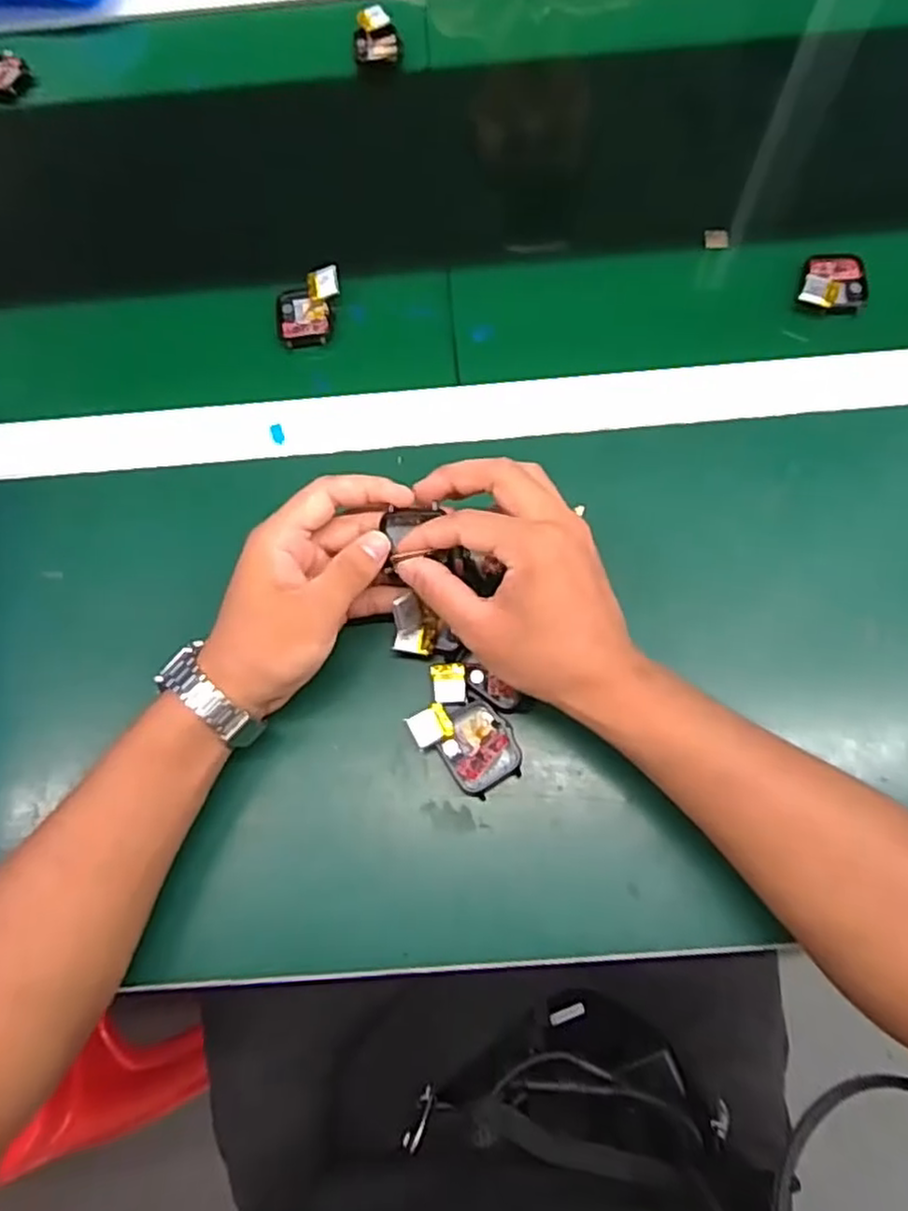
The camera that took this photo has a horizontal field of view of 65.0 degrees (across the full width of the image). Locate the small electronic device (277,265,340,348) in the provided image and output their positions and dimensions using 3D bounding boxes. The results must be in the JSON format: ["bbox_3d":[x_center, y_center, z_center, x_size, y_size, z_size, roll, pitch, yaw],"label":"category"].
[{"bbox_3d":[-0.098,-0.203,0.484,0.043,0.019,0.047,-6,71,0],"label":"small electronic device"}]

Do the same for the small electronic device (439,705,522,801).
[{"bbox_3d":[0.014,0.076,0.382,0.039,0.008,0.044,-29,72,-7],"label":"small electronic device"}]

